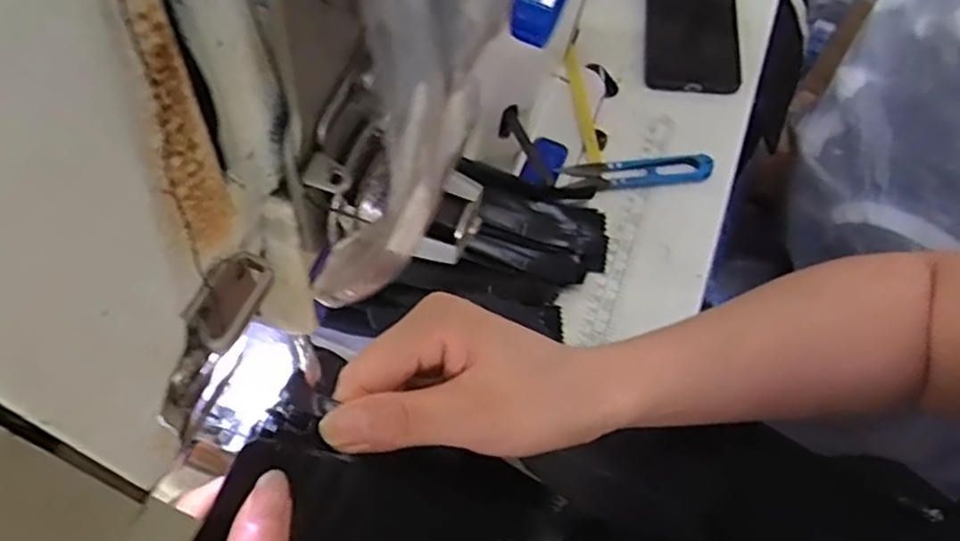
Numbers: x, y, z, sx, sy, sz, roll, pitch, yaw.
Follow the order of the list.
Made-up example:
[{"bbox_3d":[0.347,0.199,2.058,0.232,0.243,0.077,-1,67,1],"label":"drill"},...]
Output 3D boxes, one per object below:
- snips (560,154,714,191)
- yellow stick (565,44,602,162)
[{"bbox_3d":[0.118,-0.074,0.533,0.107,0.012,0.028,-6,59,-2],"label":"snips"},{"bbox_3d":[0.083,-0.136,0.574,0.014,0.009,0.117,-5,59,-2],"label":"yellow stick"}]

